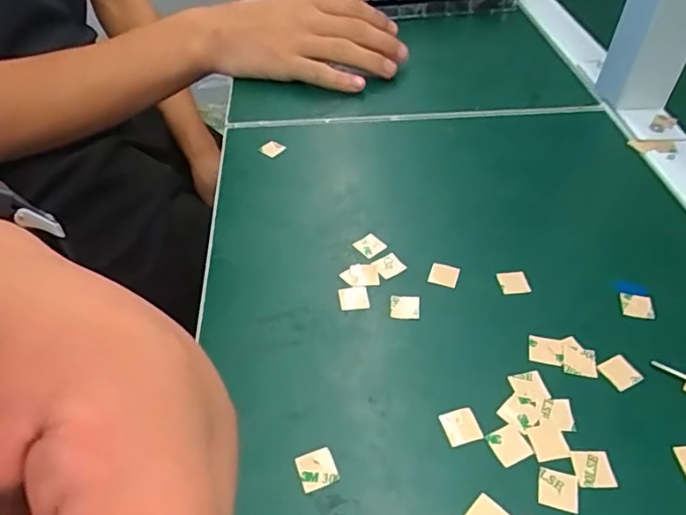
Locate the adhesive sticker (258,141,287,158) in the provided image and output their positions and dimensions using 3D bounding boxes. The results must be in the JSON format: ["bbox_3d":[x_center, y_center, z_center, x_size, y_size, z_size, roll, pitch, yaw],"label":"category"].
[{"bbox_3d":[-0.051,-0.079,0.387,0.012,0.005,0.015,27,52,25],"label":"adhesive sticker"}]

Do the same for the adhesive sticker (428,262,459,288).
[{"bbox_3d":[0.056,0.009,0.298,0.016,0.004,0.015,15,47,15],"label":"adhesive sticker"}]

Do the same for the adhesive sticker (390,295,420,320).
[{"bbox_3d":[0.033,0.026,0.282,0.015,0.004,0.015,3,45,4],"label":"adhesive sticker"}]

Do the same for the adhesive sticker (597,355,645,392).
[{"bbox_3d":[0.132,0.055,0.253,0.015,0.004,0.015,-25,53,-14],"label":"adhesive sticker"}]

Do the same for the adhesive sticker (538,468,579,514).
[{"bbox_3d":[0.087,0.094,0.216,0.016,0.004,0.015,11,50,10],"label":"adhesive sticker"}]

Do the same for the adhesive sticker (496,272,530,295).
[{"bbox_3d":[0.094,0.014,0.295,0.016,0.004,0.015,-7,55,-2],"label":"adhesive sticker"}]

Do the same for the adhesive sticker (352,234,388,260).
[{"bbox_3d":[0.016,-0.007,0.315,0.015,0.004,0.015,-34,63,-22],"label":"adhesive sticker"}]

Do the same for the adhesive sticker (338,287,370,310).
[{"bbox_3d":[0.006,0.022,0.288,0.015,0.004,0.014,-9,53,-2],"label":"adhesive sticker"}]

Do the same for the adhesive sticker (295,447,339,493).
[{"bbox_3d":[-0.011,0.089,0.223,0.016,0.004,0.015,-17,56,-12],"label":"adhesive sticker"}]

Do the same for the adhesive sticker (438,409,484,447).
[{"bbox_3d":[0.052,0.075,0.235,0.016,0.004,0.015,-10,52,-11],"label":"adhesive sticker"}]

